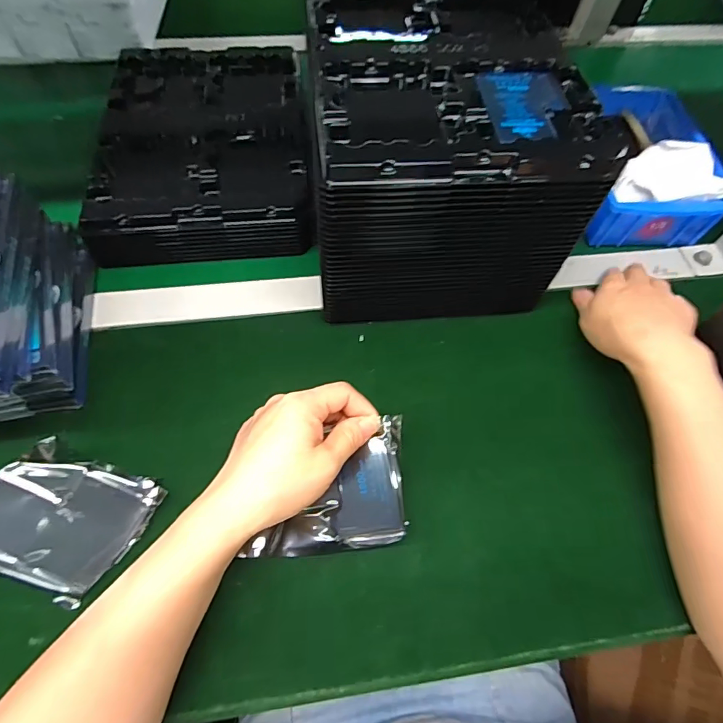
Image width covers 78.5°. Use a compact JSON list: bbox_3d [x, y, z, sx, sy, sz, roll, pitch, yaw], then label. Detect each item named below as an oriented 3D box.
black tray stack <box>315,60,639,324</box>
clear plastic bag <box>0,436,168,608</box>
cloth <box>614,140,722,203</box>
[{"bbox_3d":[0.073,-0.139,0.388,0.216,0.167,0.148,-4,62,-5],"label":"black tray stack"},{"bbox_3d":[-0.212,0.108,0.307,0.108,0.019,0.093,32,78,-13],"label":"clear plastic bag"},{"bbox_3d":[0.323,-0.208,0.475,0.104,0.040,0.110,6,62,0],"label":"cloth"}]

